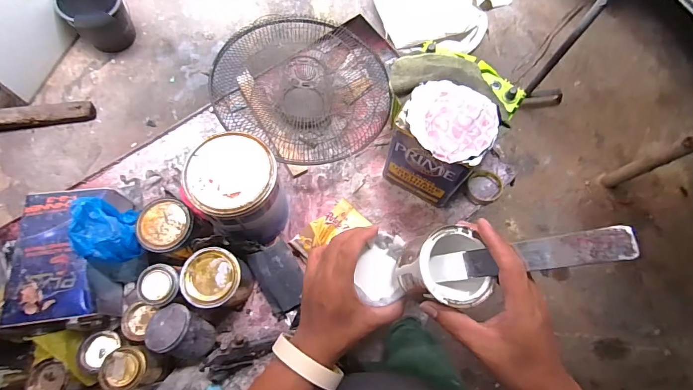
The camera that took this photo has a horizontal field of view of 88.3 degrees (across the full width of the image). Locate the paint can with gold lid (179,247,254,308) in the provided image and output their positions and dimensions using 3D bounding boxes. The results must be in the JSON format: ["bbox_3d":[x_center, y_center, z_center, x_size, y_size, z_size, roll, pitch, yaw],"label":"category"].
[{"bbox_3d":[-0.248,0.166,0.702,0.101,0.135,0.099,1,74,-3],"label":"paint can with gold lid"}]

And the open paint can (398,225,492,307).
[{"bbox_3d":[0.094,0.070,0.345,0.077,0.060,0.070,1,72,-2],"label":"open paint can"}]

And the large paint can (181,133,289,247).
[{"bbox_3d":[-0.206,-0.003,0.717,0.151,0.209,0.157,1,74,-3],"label":"large paint can"}]

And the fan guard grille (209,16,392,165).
[{"bbox_3d":[-0.106,-0.268,0.882,0.427,0.110,0.390,-10,75,-6],"label":"fan guard grille"}]

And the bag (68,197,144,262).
[{"bbox_3d":[-0.442,0.071,0.668,0.107,0.087,0.107,15,74,1],"label":"bag"}]

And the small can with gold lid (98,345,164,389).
[{"bbox_3d":[-0.370,0.300,0.622,0.066,0.088,0.069,1,74,-3],"label":"small can with gold lid"}]

